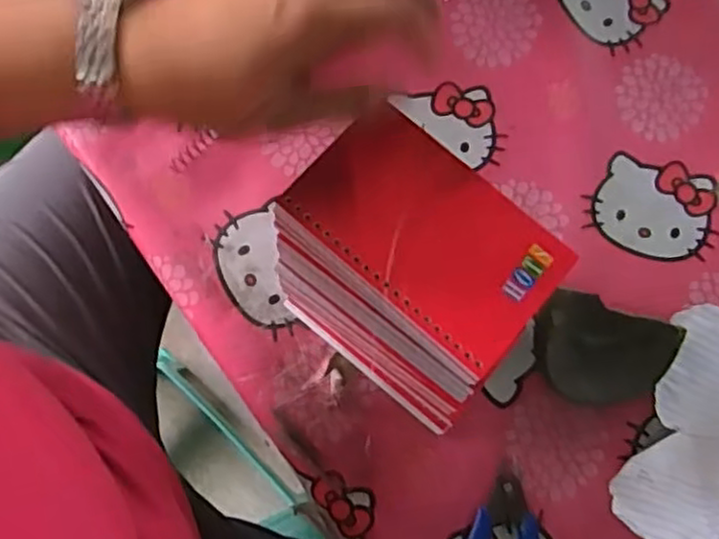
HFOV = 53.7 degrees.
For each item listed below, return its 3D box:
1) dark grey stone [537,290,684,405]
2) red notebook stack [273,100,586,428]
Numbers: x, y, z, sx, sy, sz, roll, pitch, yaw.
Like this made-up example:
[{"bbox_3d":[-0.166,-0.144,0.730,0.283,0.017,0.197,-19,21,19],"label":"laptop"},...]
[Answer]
[{"bbox_3d":[0.153,0.054,0.453,0.085,0.023,0.063,22,78,4],"label":"dark grey stone"},{"bbox_3d":[0.026,0.005,0.401,0.133,0.131,0.098,39,79,7],"label":"red notebook stack"}]

